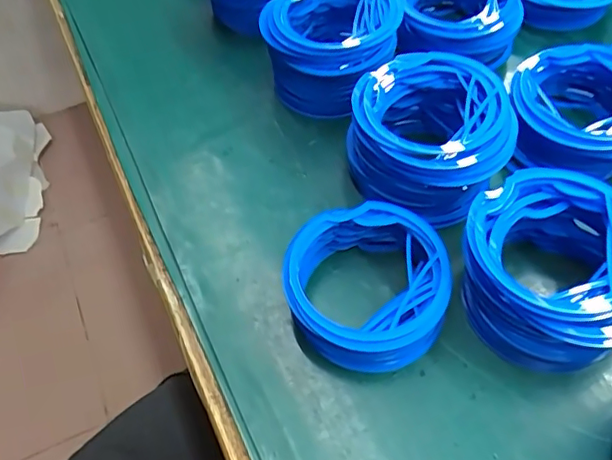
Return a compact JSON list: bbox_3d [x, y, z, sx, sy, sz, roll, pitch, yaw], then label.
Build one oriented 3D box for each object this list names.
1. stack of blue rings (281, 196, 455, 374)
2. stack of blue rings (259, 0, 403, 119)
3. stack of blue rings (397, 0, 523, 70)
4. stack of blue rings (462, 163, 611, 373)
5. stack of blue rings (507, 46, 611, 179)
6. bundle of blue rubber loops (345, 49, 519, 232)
[{"bbox_3d":[0.037,0.034,0.345,0.095,0.035,0.097,-6,55,-1],"label":"stack of blue rings"},{"bbox_3d":[0.019,-0.149,0.453,0.109,0.067,0.101,16,58,14],"label":"stack of blue rings"},{"bbox_3d":[0.127,-0.185,0.476,0.100,0.052,0.096,-4,55,1],"label":"stack of blue rings"},{"bbox_3d":[0.147,0.022,0.333,0.103,0.057,0.105,8,56,9],"label":"stack of blue rings"},{"bbox_3d":[0.199,-0.087,0.407,0.103,0.050,0.095,5,56,7],"label":"stack of blue rings"},{"bbox_3d":[0.086,-0.062,0.390,0.105,0.064,0.109,-2,55,2],"label":"bundle of blue rubber loops"}]

